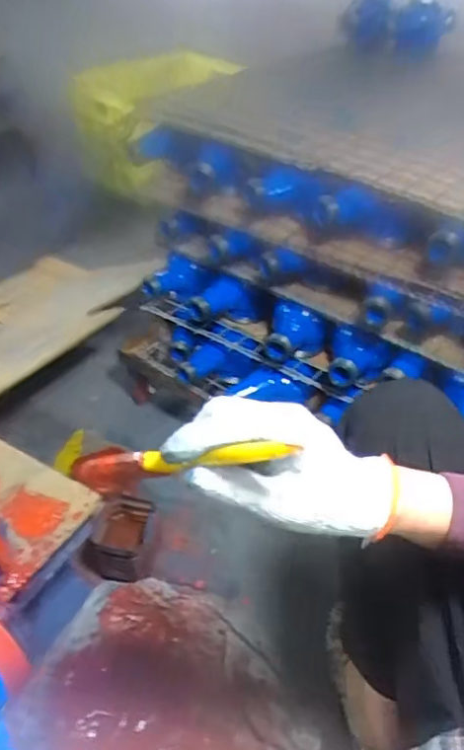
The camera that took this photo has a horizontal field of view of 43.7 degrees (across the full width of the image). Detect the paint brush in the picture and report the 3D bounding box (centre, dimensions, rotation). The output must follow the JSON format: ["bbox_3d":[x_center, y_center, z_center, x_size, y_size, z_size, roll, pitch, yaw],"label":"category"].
[{"bbox_3d":[-0.042,0.058,0.377,0.171,0.029,0.015,-11,33,31],"label":"paint brush"}]

